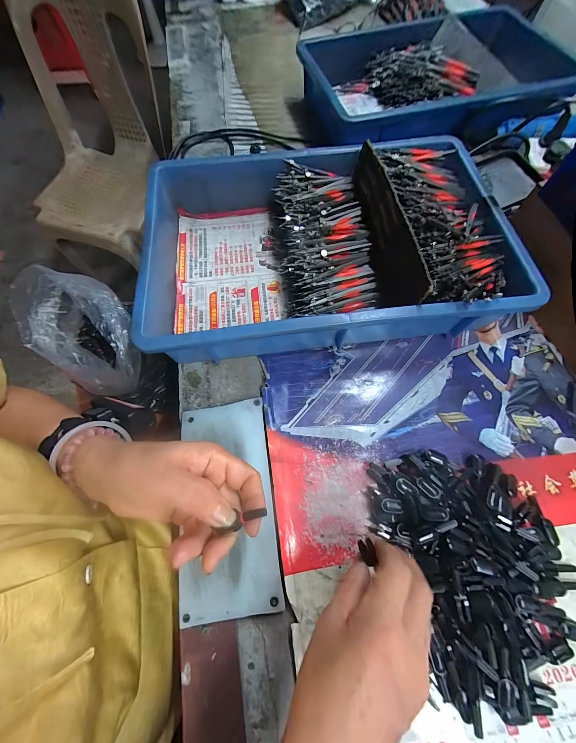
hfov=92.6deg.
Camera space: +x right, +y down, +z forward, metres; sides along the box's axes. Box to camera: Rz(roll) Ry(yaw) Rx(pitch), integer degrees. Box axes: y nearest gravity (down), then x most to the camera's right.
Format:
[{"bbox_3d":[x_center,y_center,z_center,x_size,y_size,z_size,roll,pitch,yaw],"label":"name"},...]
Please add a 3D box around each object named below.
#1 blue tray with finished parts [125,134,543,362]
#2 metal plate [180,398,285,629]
[{"bbox_3d":[0.047,-0.175,0.367,0.433,0.086,0.308,-7,68,-1],"label":"blue tray with finished parts"},{"bbox_3d":[-0.063,0.130,0.283,0.093,0.006,0.197,-8,69,-2],"label":"metal plate"}]

